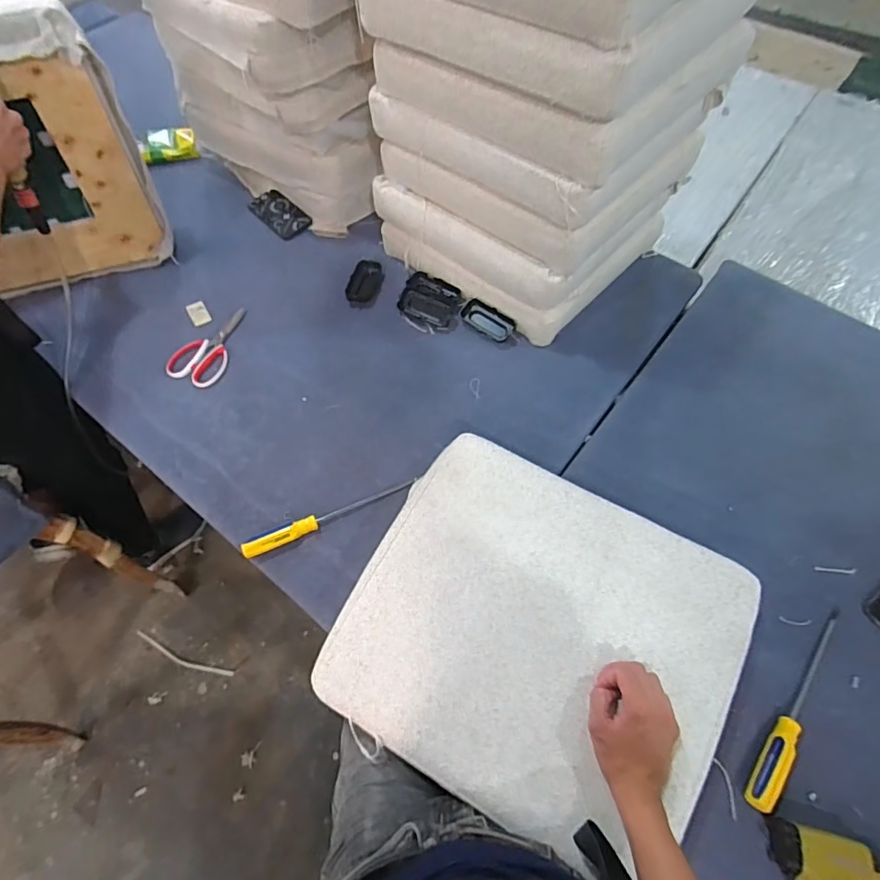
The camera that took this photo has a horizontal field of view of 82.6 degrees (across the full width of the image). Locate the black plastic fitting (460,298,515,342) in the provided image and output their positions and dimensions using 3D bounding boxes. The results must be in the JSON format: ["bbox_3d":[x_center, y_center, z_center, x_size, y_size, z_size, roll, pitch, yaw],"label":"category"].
[{"bbox_3d":[0.092,-0.236,0.978,0.107,0.026,0.049,39,68,19],"label":"black plastic fitting"}]

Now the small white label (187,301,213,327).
[{"bbox_3d":[-0.494,-0.260,1.025,0.036,0.004,0.067,-29,65,-15],"label":"small white label"}]

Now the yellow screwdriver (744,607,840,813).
[{"bbox_3d":[0.474,0.338,0.650,0.029,0.028,0.296,39,68,19],"label":"yellow screwdriver"}]

